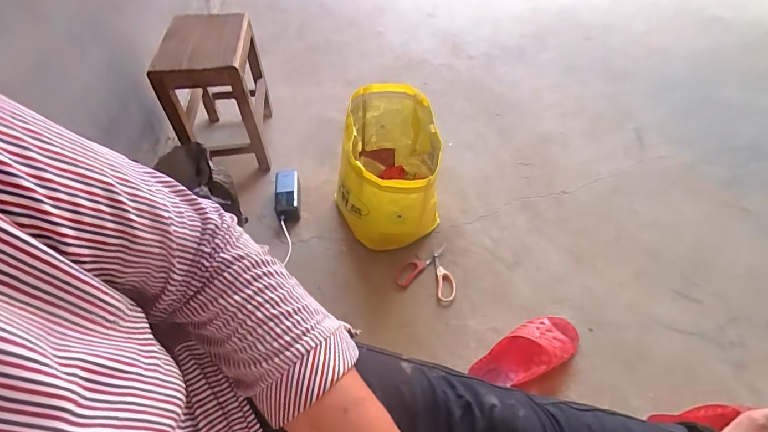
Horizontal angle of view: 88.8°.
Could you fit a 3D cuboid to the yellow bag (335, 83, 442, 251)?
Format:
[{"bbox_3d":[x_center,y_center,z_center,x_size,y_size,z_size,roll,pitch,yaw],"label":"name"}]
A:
[{"bbox_3d":[0.011,-0.090,0.877,0.218,0.266,0.288,5,49,2],"label":"yellow bag"}]

